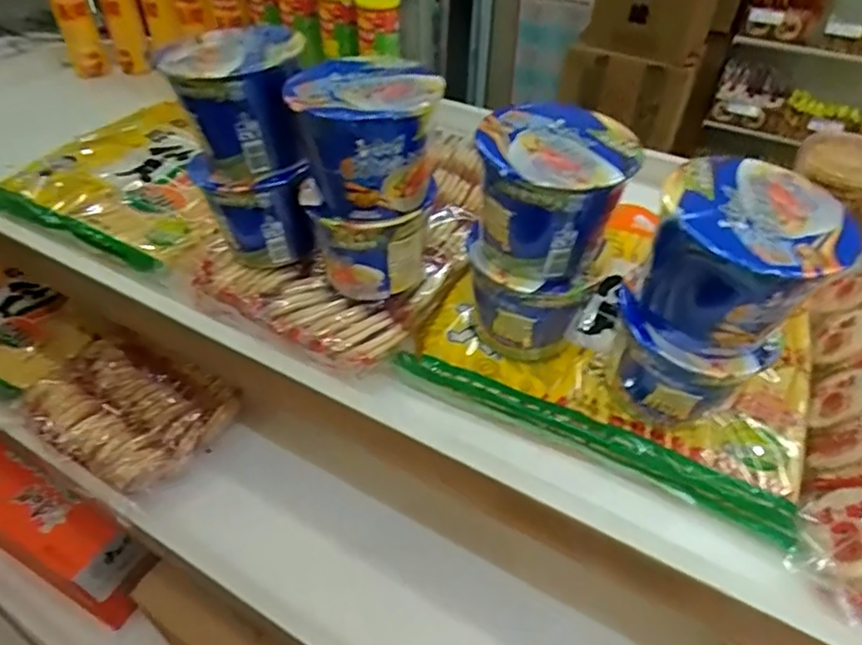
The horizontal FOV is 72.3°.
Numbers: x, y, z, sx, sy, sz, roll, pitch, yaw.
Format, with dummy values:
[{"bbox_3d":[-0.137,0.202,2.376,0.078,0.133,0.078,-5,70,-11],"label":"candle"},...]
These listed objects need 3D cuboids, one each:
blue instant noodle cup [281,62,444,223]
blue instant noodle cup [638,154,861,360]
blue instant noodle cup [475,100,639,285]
[{"bbox_3d":[-0.060,-0.165,0.539,0.128,0.113,0.126,-2,43,-4],"label":"blue instant noodle cup"},{"bbox_3d":[0.231,-0.044,0.450,0.123,0.112,0.132,1,43,-1],"label":"blue instant noodle cup"},{"bbox_3d":[0.101,-0.105,0.506,0.118,0.114,0.116,1,43,-1],"label":"blue instant noodle cup"}]

